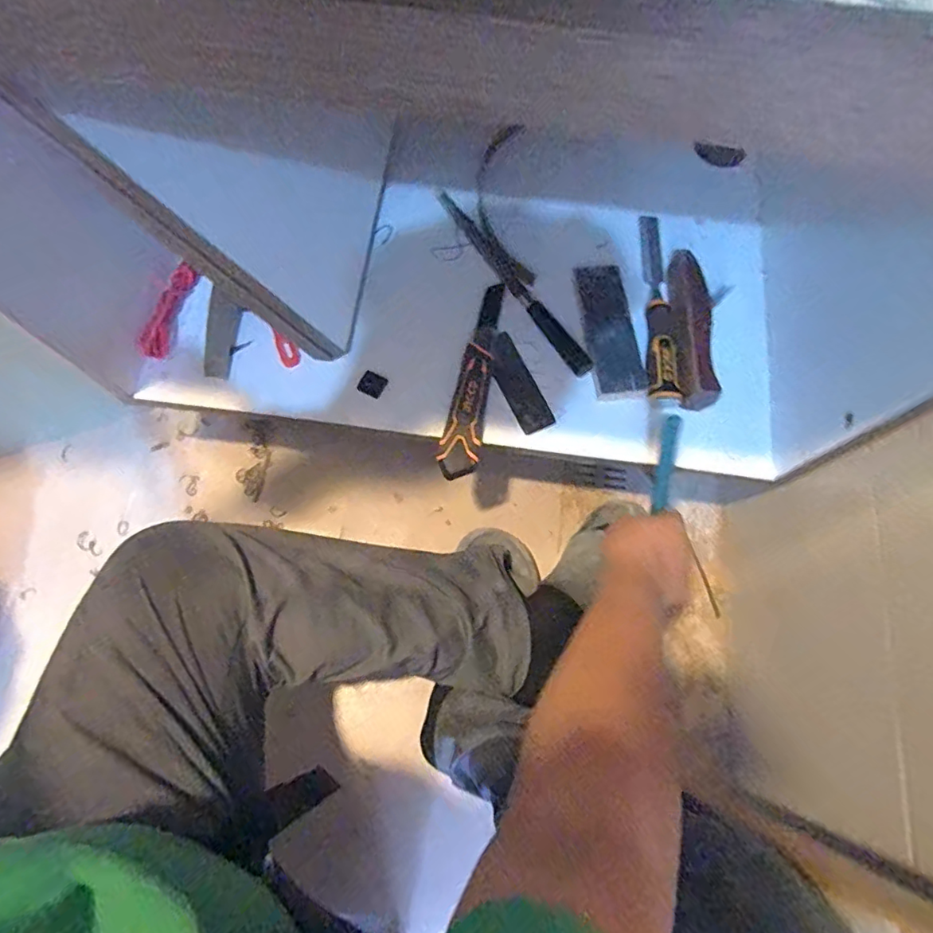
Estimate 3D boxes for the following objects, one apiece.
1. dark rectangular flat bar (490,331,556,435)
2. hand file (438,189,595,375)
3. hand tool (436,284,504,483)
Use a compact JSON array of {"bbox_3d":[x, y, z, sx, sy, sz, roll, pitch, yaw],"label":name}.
[{"bbox_3d":[0.061,-0.101,0.674,0.044,0.013,0.130,-25,74,-9],"label":"dark rectangular flat bar"},{"bbox_3d":[0.059,-0.239,0.709,0.031,0.026,0.311,-32,73,-10],"label":"hand file"},{"bbox_3d":[0.014,-0.106,0.660,0.042,0.022,0.250,13,72,3],"label":"hand tool"}]

